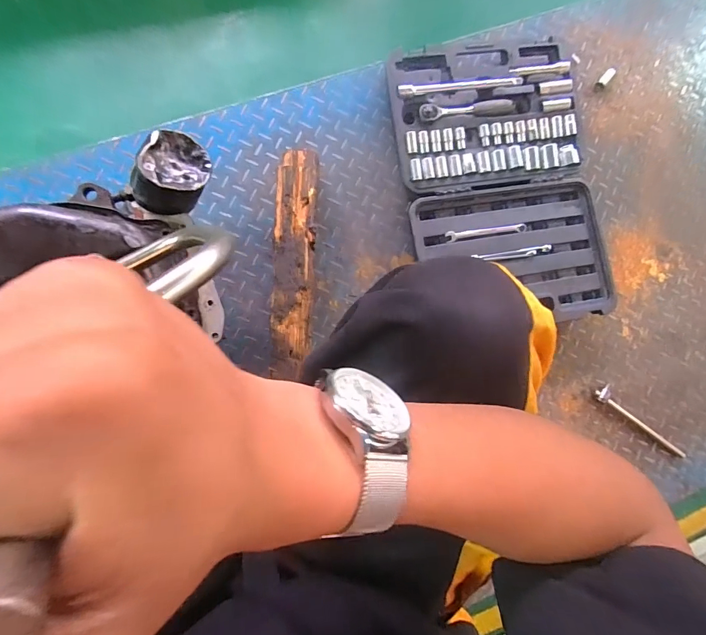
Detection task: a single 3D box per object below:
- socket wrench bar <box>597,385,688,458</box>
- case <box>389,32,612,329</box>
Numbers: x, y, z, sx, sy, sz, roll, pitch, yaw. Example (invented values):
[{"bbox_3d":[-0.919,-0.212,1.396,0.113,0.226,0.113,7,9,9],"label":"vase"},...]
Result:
[{"bbox_3d":[0.609,0.218,0.812,0.234,0.026,0.035,36,83,-12],"label":"socket wrench bar"},{"bbox_3d":[0.291,-0.262,0.766,0.379,0.046,0.560,-11,93,-13],"label":"case"}]

